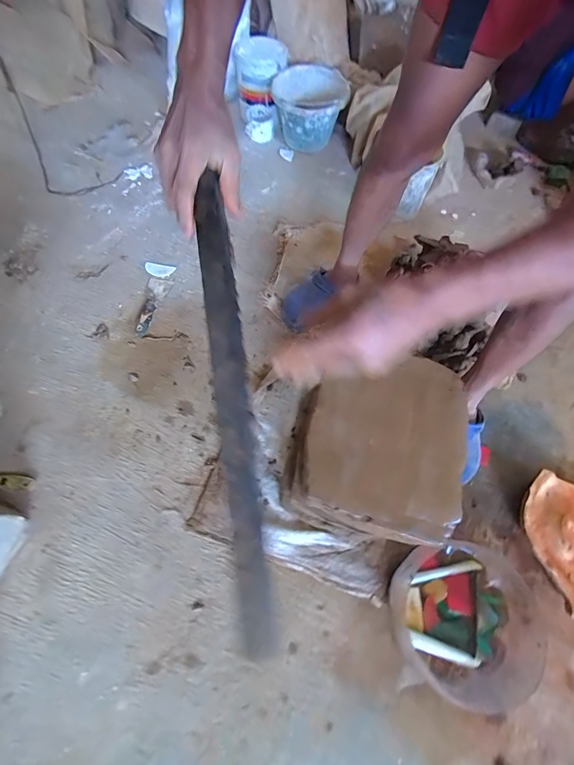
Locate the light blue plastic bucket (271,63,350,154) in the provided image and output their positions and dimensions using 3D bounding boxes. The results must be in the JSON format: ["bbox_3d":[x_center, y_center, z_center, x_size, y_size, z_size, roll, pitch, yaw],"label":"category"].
[{"bbox_3d":[0.075,-0.921,1.188,0.238,0.190,0.227,1,66,-2],"label":"light blue plastic bucket"}]

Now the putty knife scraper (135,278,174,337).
[{"bbox_3d":[-0.371,-0.209,0.936,0.067,0.022,0.198,9,66,2],"label":"putty knife scraper"}]

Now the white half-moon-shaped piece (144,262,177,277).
[{"bbox_3d":[-0.370,-0.327,0.999,0.085,0.007,0.046,9,66,2],"label":"white half-moon-shaped piece"}]

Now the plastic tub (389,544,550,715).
[{"bbox_3d":[0.318,0.428,0.633,0.246,0.126,0.248,0,64,-1],"label":"plastic tub"}]

